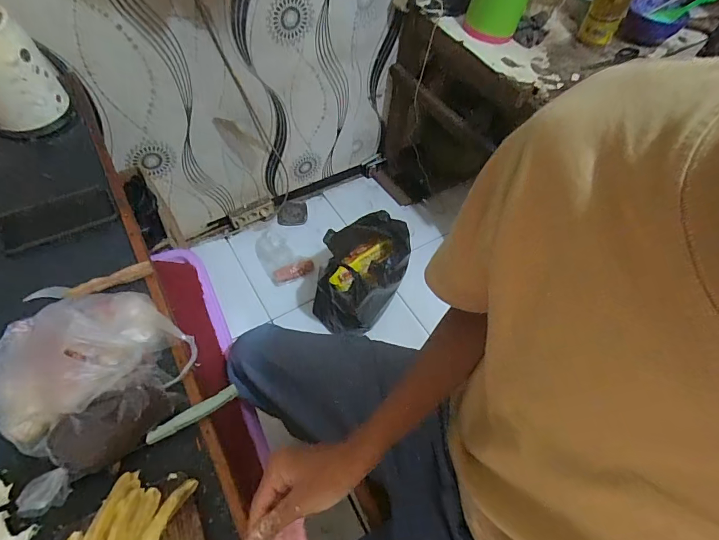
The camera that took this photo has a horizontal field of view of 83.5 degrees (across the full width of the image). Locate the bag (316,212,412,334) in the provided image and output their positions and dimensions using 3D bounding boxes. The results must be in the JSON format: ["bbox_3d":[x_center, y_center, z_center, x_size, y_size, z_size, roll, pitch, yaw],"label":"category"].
[{"bbox_3d":[-0.002,0.019,1.168,0.224,0.256,0.305,21,58,9],"label":"bag"}]

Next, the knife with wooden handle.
[{"bbox_3d":[-0.382,0.020,0.573,0.166,0.018,0.028,-16,59,-14],"label":"knife with wooden handle"}]

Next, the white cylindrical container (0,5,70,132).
[{"bbox_3d":[-0.581,-0.323,0.660,0.125,0.153,0.108,-37,66,-25],"label":"white cylindrical container"}]

